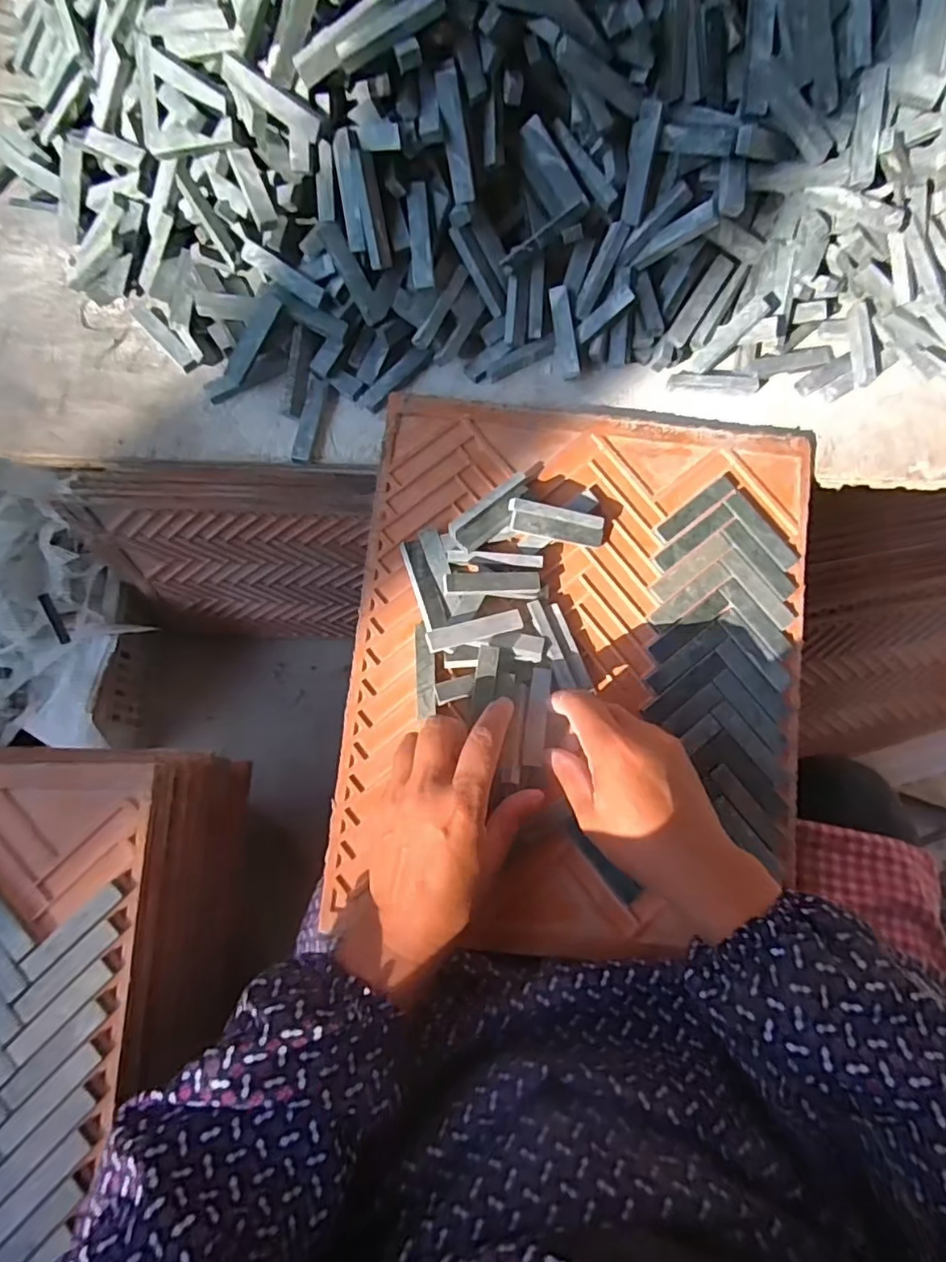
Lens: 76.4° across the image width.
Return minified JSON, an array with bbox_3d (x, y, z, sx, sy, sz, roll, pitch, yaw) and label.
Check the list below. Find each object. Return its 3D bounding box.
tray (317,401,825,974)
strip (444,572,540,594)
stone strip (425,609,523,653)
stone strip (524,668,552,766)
[{"bbox_3d":[0.069,0.024,0.388,0.286,0.034,0.341,6,78,0],"label":"tray"},{"bbox_3d":[0.012,-0.030,0.383,0.061,0.010,0.012,-1,78,-14],"label":"strip"},{"bbox_3d":[0.001,-0.001,0.379,0.061,0.010,0.013,-17,76,-6],"label":"stone strip"},{"bbox_3d":[0.042,0.054,0.381,0.014,0.004,0.061,7,73,0],"label":"stone strip"}]

